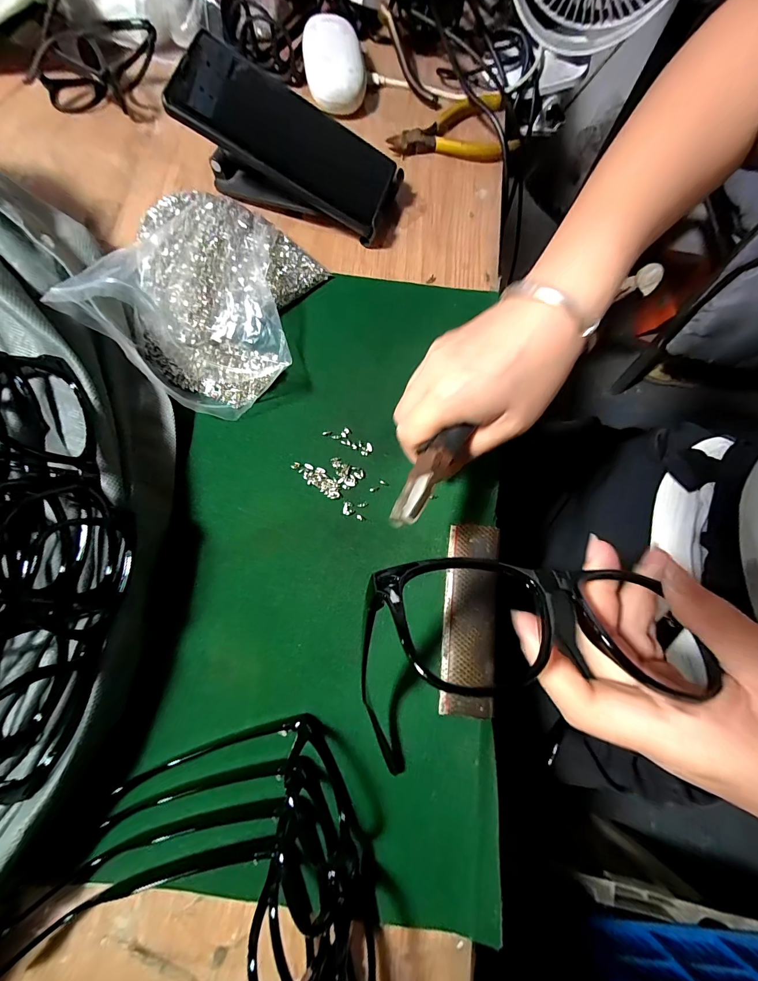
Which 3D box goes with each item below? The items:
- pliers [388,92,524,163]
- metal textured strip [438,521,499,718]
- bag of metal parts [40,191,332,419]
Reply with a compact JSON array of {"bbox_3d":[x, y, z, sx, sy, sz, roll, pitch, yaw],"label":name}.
[{"bbox_3d":[0.069,-0.349,0.360,0.120,0.015,0.080,-11,76,-4],"label":"pliers"},{"bbox_3d":[0.060,0.082,0.245,0.034,0.007,0.118,7,75,0],"label":"metal textured strip"},{"bbox_3d":[-0.127,-0.149,0.283,0.156,0.039,0.156,33,77,7],"label":"bag of metal parts"}]

